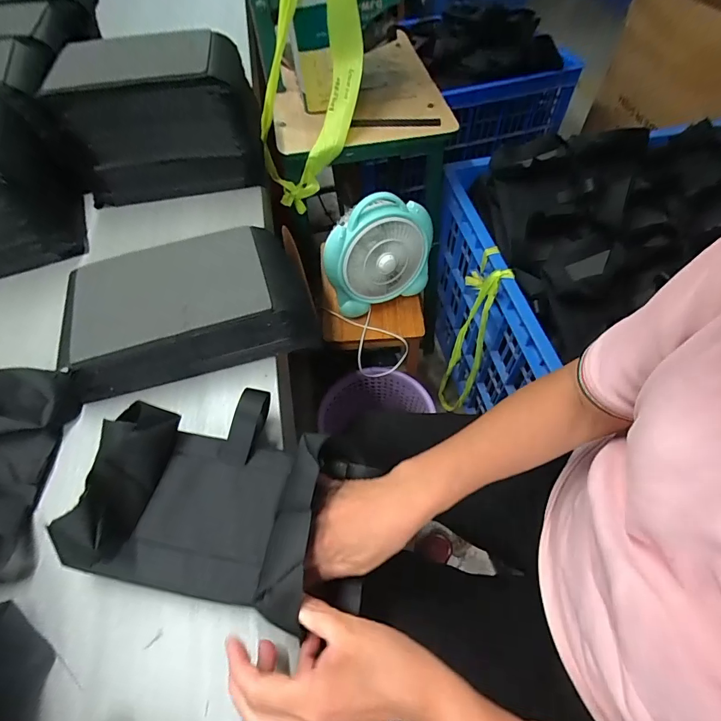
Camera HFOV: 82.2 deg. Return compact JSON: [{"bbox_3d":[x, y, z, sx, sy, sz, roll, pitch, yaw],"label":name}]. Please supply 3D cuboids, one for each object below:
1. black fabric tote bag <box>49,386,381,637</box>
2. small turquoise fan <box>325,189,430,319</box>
[{"bbox_3d":[-0.110,0.116,0.380,0.231,0.080,0.186,11,58,9],"label":"black fabric tote bag"},{"bbox_3d":[0.039,-0.226,0.876,0.239,0.218,0.095,-19,58,-10],"label":"small turquoise fan"}]

